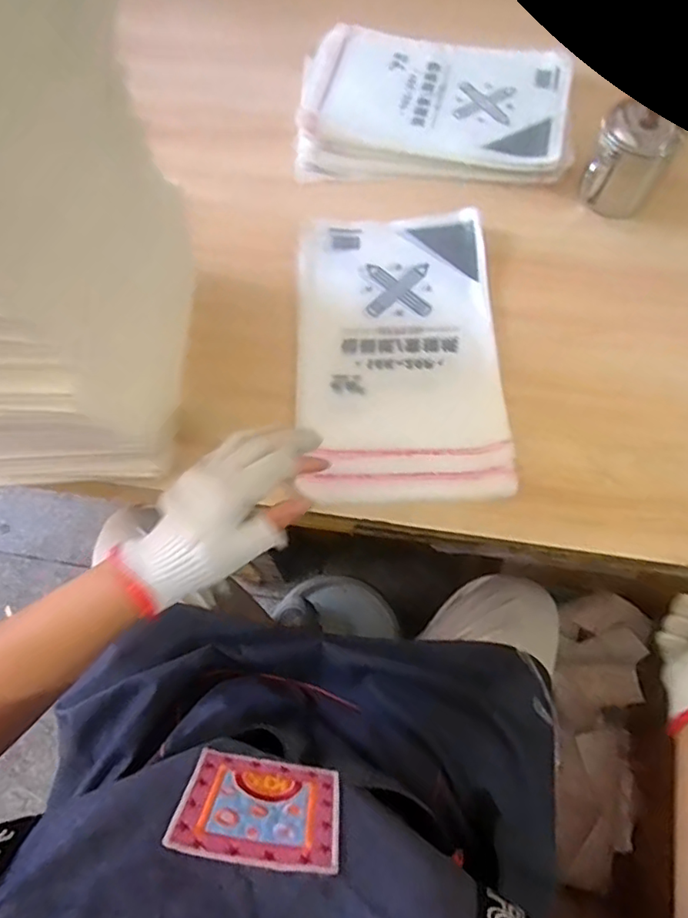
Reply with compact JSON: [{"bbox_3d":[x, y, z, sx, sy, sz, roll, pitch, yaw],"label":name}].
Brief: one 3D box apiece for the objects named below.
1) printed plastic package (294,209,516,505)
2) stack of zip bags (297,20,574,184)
[{"bbox_3d":[0.057,-0.118,0.598,0.203,0.020,0.338,-2,66,1],"label":"printed plastic package"},{"bbox_3d":[0.114,-0.450,0.726,0.335,0.039,0.236,9,67,6],"label":"stack of zip bags"}]

